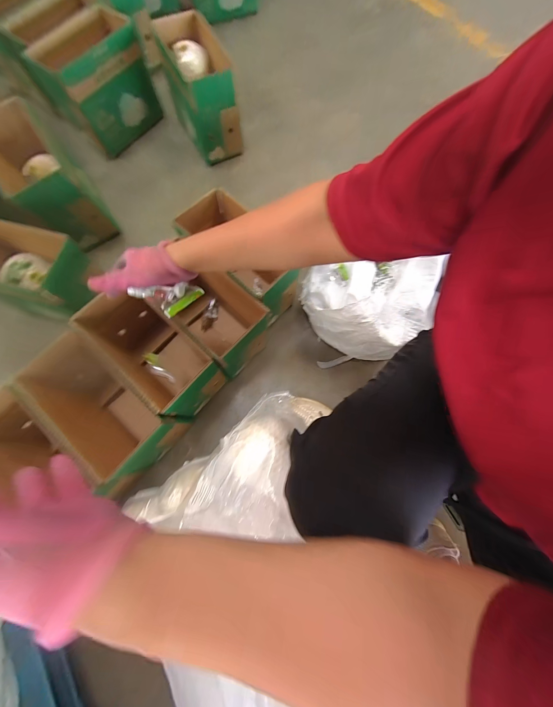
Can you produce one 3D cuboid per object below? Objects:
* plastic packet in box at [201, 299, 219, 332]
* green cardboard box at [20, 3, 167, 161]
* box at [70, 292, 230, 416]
[{"bbox_3d":[-0.189,-0.109,0.727,0.034,0.017,0.098,21,77,5],"label":"plastic packet in box"},{"bbox_3d":[-0.550,-0.843,0.794,0.276,0.226,0.204,-42,80,-10],"label":"green cardboard box"},{"bbox_3d":[-0.276,0.004,0.594,0.287,0.213,0.133,40,79,9],"label":"box"}]

